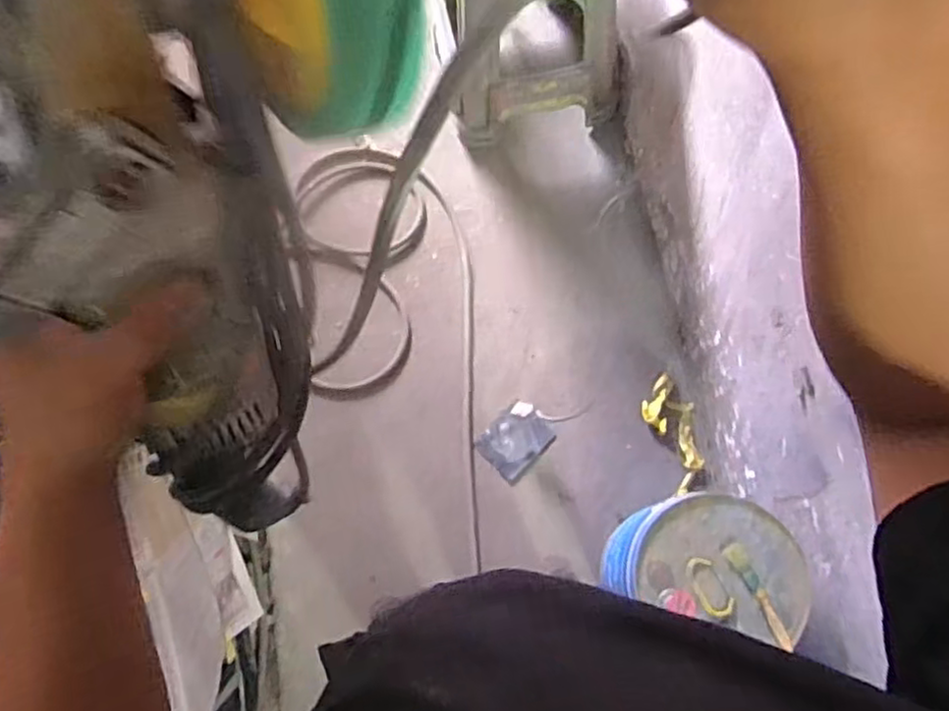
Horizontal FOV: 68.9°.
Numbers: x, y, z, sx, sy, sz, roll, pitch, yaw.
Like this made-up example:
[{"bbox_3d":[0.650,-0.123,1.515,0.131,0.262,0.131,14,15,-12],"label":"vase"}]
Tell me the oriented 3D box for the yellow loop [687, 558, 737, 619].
[{"bbox_3d":[0.357,0.353,1.052,0.046,0.008,0.092,-28,74,-8],"label":"yellow loop"}]

